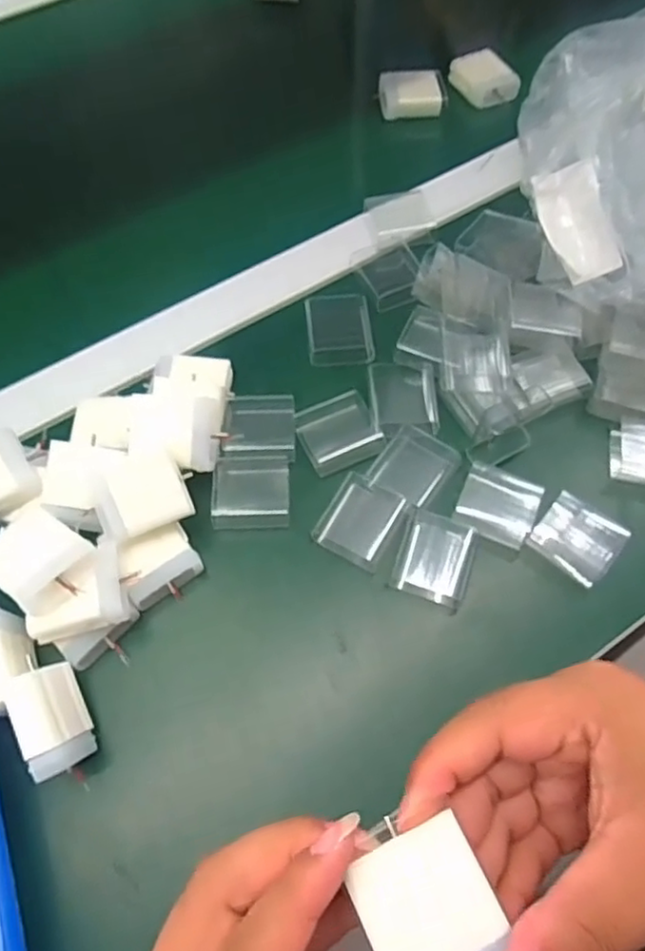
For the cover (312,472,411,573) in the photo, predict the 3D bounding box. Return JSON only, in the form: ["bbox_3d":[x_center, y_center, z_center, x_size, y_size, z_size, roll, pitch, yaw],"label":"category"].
[{"bbox_3d":[0.022,0.026,0.376,0.042,0.009,0.046,28,67,12],"label":"cover"}]

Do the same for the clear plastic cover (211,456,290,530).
[{"bbox_3d":[-0.042,0.008,0.383,0.044,0.016,0.043,-1,65,-2],"label":"clear plastic cover"}]

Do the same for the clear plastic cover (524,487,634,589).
[{"bbox_3d":[0.146,0.035,0.370,0.044,0.020,0.037,40,70,16],"label":"clear plastic cover"}]

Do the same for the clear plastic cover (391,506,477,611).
[{"bbox_3d":[0.064,0.046,0.367,0.039,0.015,0.047,16,65,6],"label":"clear plastic cover"}]

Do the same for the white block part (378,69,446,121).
[{"bbox_3d":[0.076,-0.322,0.550,0.056,0.022,0.034,-5,65,-4],"label":"white block part"}]

